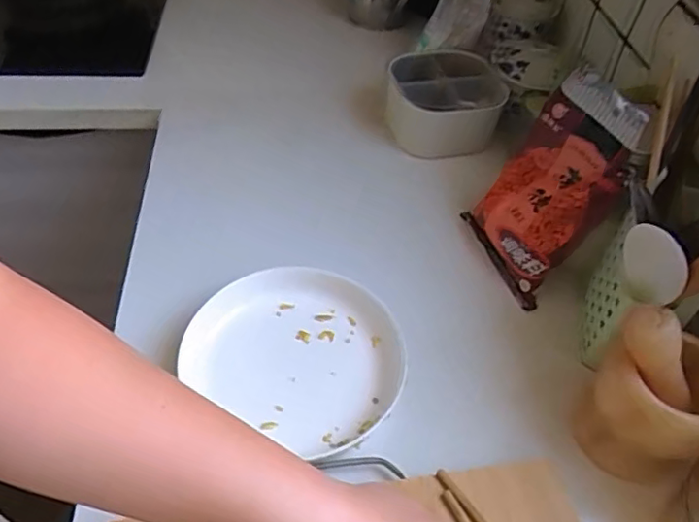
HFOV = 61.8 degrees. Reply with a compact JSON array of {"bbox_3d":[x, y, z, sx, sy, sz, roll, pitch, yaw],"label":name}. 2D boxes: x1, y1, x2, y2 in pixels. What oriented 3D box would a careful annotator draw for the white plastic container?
[{"bbox_3d":[0.127,-0.212,0.780,0.143,0.088,0.149,9,48,5],"label":"white plastic container"}]

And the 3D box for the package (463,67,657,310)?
[{"bbox_3d":[0.202,-0.077,0.599,0.030,0.223,0.119,-1,42,-35],"label":"package"}]

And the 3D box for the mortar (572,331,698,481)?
[{"bbox_3d":[0.255,0.121,0.490,0.095,0.117,0.090,2,48,-2],"label":"mortar"}]

